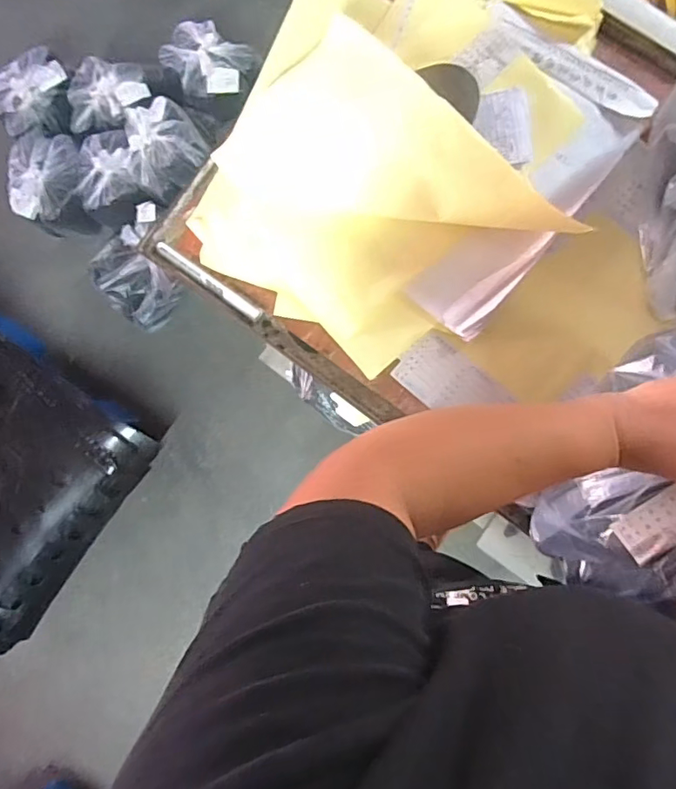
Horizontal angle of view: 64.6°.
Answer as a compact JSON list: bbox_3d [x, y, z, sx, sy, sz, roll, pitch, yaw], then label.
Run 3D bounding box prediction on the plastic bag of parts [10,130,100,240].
[{"bbox_3d":[-0.672,-0.499,1.268,0.163,0.129,0.204,1,87,6],"label":"plastic bag of parts"}]

